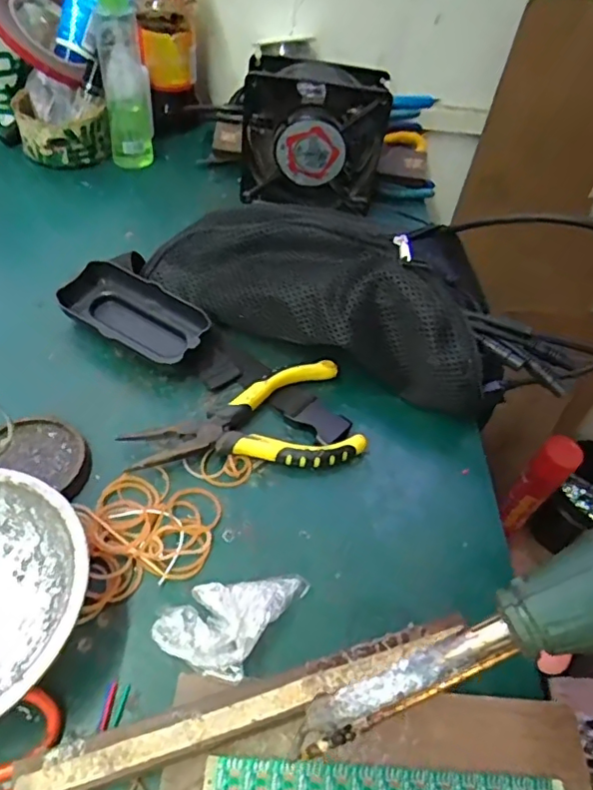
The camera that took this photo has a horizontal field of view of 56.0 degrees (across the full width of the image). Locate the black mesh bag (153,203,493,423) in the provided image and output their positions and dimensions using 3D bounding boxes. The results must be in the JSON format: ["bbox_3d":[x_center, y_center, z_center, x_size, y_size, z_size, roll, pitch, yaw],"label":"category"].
[{"bbox_3d":[0.024,-0.077,0.400,0.256,0.076,0.085,22,51,8],"label":"black mesh bag"}]

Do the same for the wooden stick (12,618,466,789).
[{"bbox_3d":[-0.017,0.142,0.257,0.205,0.019,0.020,-11,55,-15],"label":"wooden stick"}]

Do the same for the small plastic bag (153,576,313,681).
[{"bbox_3d":[-0.033,0.112,0.291,0.048,0.017,0.068,32,56,16],"label":"small plastic bag"}]

